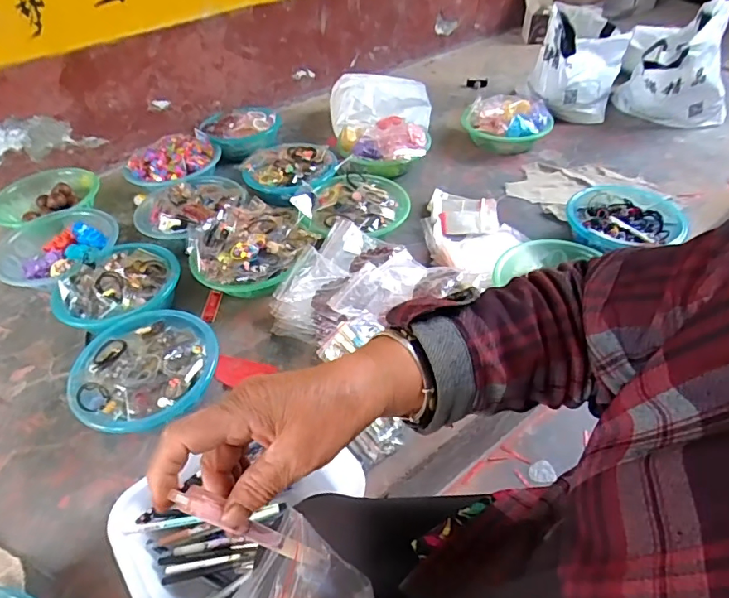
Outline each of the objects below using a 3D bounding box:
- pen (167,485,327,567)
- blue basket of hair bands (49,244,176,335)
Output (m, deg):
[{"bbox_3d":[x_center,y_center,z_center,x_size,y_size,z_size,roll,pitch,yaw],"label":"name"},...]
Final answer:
[{"bbox_3d":[-0.063,0.141,0.293,0.008,0.128,0.014,-25,40,22],"label":"pen"},{"bbox_3d":[-0.465,-0.020,0.913,0.218,0.081,0.219,-1,45,1],"label":"blue basket of hair bands"}]

